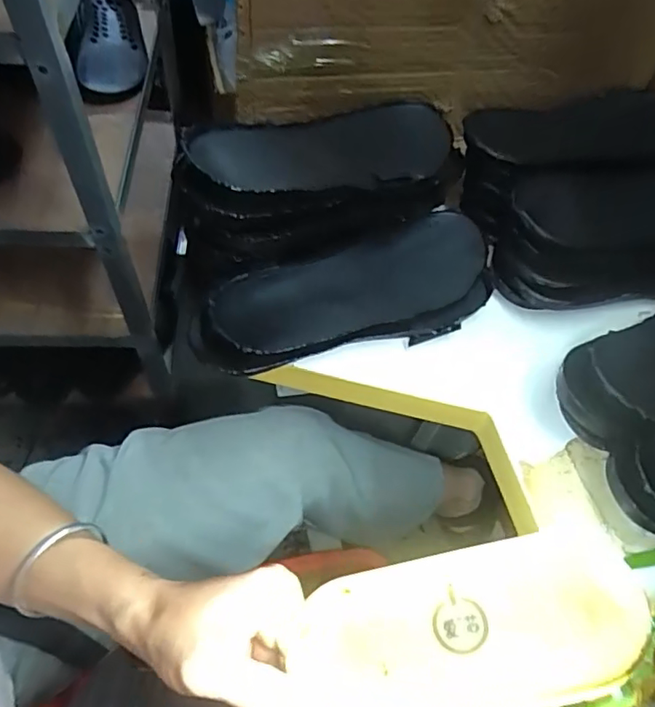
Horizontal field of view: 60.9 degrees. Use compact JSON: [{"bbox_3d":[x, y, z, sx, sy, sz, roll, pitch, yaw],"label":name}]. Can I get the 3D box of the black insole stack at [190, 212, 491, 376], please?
[{"bbox_3d":[0.027,-0.055,0.510,0.292,0.030,0.116,-19,61,-16],"label":"black insole stack"}]

